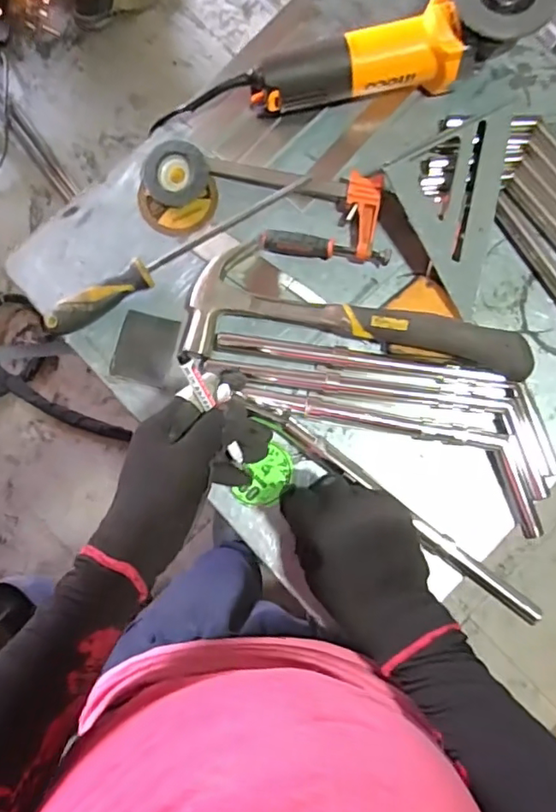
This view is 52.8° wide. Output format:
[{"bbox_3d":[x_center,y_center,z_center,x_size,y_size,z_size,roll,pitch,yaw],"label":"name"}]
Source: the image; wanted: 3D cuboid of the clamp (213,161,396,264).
[{"bbox_3d":[0.021,-0.199,0.572,0.185,0.031,0.089,7,83,1],"label":"clamp"}]

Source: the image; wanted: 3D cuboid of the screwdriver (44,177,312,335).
[{"bbox_3d":[-0.098,-0.152,0.567,0.295,0.030,0.028,-29,84,-4],"label":"screwdriver"}]

